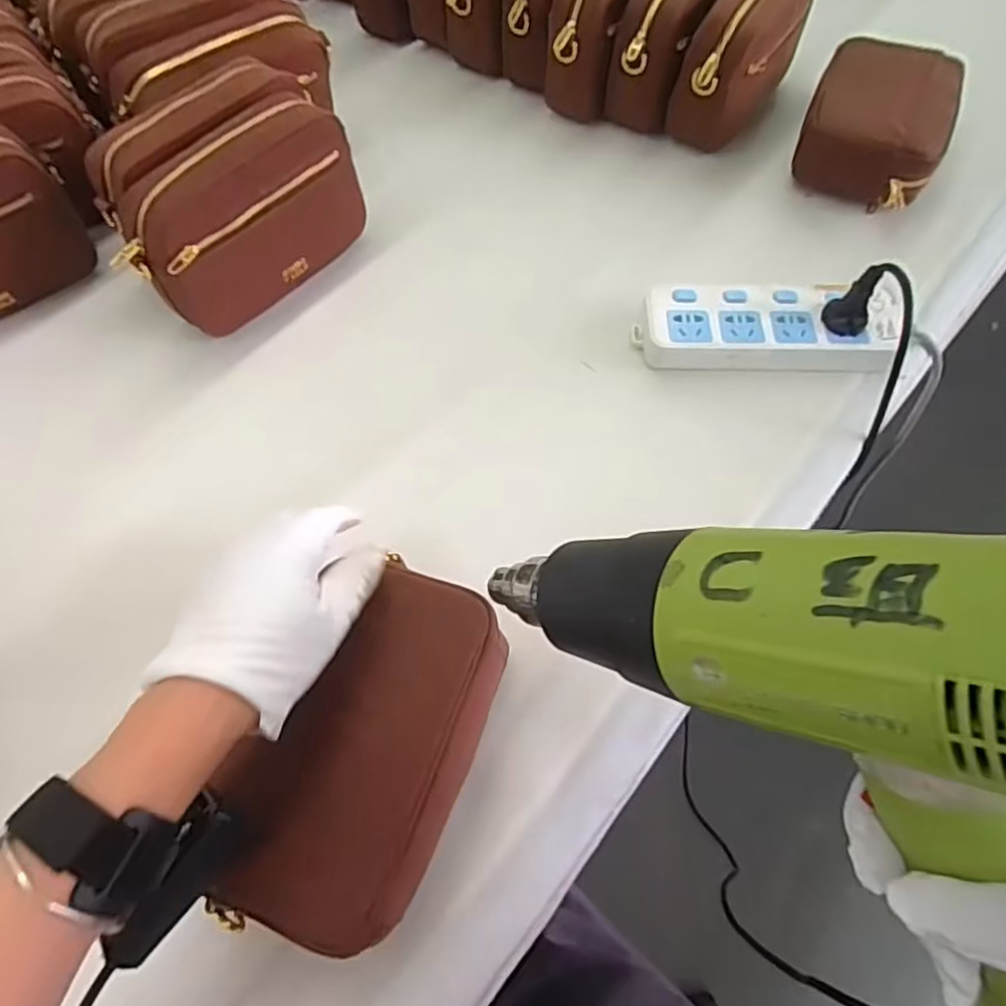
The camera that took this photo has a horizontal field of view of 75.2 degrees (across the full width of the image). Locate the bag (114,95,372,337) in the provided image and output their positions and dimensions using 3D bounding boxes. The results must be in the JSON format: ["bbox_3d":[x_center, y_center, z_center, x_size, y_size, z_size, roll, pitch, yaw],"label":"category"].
[{"bbox_3d":[-0.207,-0.233,0.538,0.054,0.133,0.197,37,68,19],"label":"bag"}]

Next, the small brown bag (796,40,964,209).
[{"bbox_3d":[0.361,-0.363,0.636,0.125,0.076,0.182,21,63,12],"label":"small brown bag"}]

